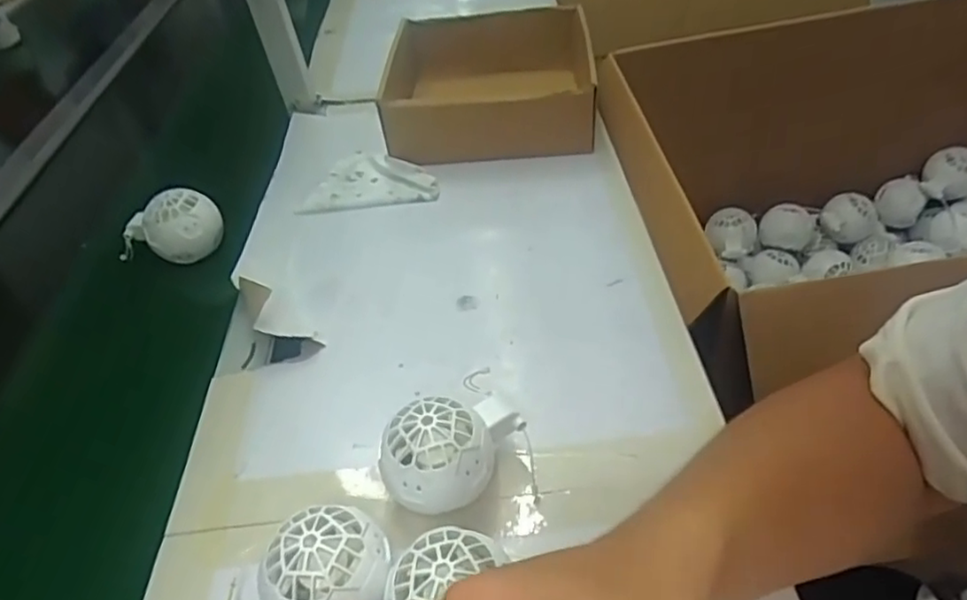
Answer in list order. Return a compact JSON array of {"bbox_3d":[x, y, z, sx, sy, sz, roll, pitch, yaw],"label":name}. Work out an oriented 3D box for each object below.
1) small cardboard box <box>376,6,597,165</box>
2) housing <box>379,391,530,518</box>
[{"bbox_3d":[0.001,-0.234,0.696,0.227,0.079,0.227,-5,44,8],"label":"small cardboard box"},{"bbox_3d":[-0.015,0.087,0.360,0.083,0.058,0.050,-22,46,-14],"label":"housing"}]

